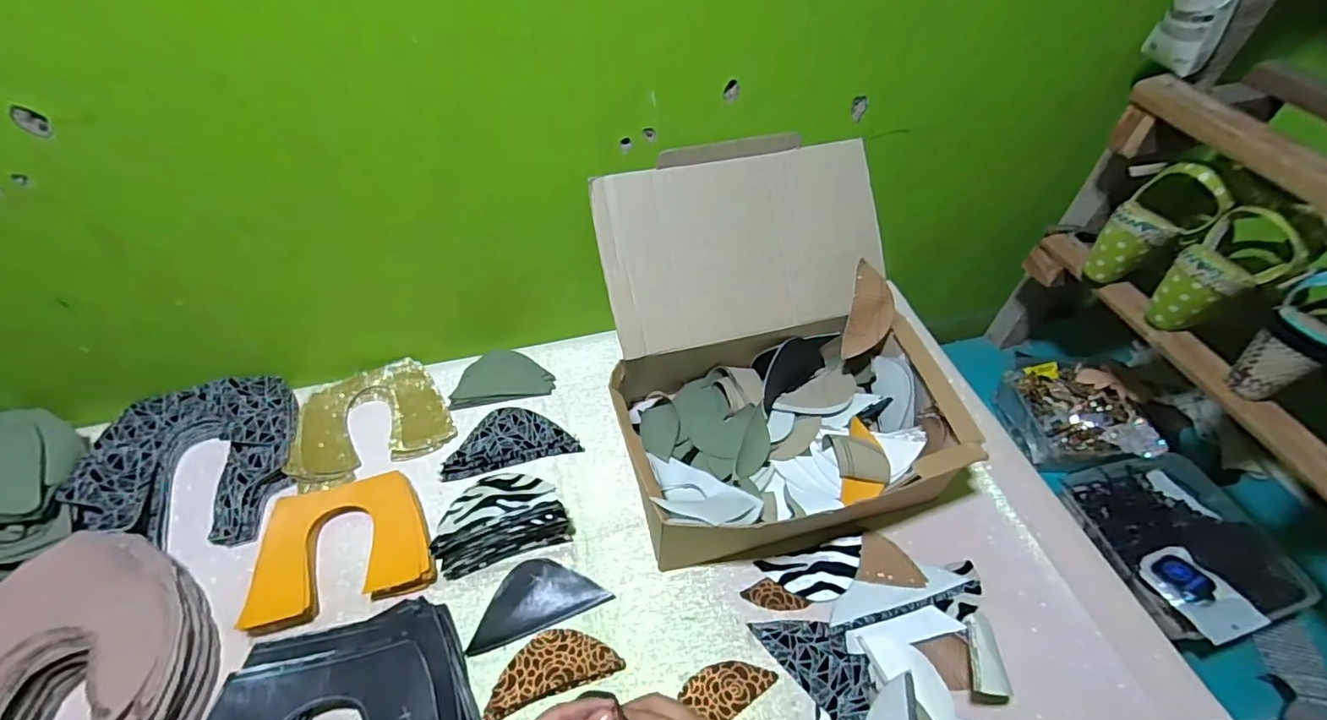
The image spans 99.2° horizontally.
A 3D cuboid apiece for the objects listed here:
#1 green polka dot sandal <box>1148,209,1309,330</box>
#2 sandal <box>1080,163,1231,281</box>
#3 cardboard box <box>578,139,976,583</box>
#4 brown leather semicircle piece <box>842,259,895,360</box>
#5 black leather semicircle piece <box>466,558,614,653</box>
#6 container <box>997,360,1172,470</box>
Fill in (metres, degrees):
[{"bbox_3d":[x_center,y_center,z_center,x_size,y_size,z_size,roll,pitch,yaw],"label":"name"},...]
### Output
[{"bbox_3d":[0.574,-0.085,0.580,0.073,0.129,0.080,-28,56,-24],"label":"green polka dot sandal"},{"bbox_3d":[0.527,-0.154,0.630,0.059,0.145,0.090,2,48,-30],"label":"sandal"},{"bbox_3d":[0.113,-0.018,0.593,0.329,0.228,0.346,-8,51,-8],"label":"cardboard box"},{"bbox_3d":[0.237,-0.054,0.644,0.048,0.107,0.006,7,10,-3],"label":"brown leather semicircle piece"},{"bbox_3d":[-0.123,0.225,0.539,0.126,0.014,0.061,-18,55,-15],"label":"black leather semicircle piece"},{"bbox_3d":[0.574,0.069,0.796,0.150,0.068,0.183,1,49,-2],"label":"container"}]

